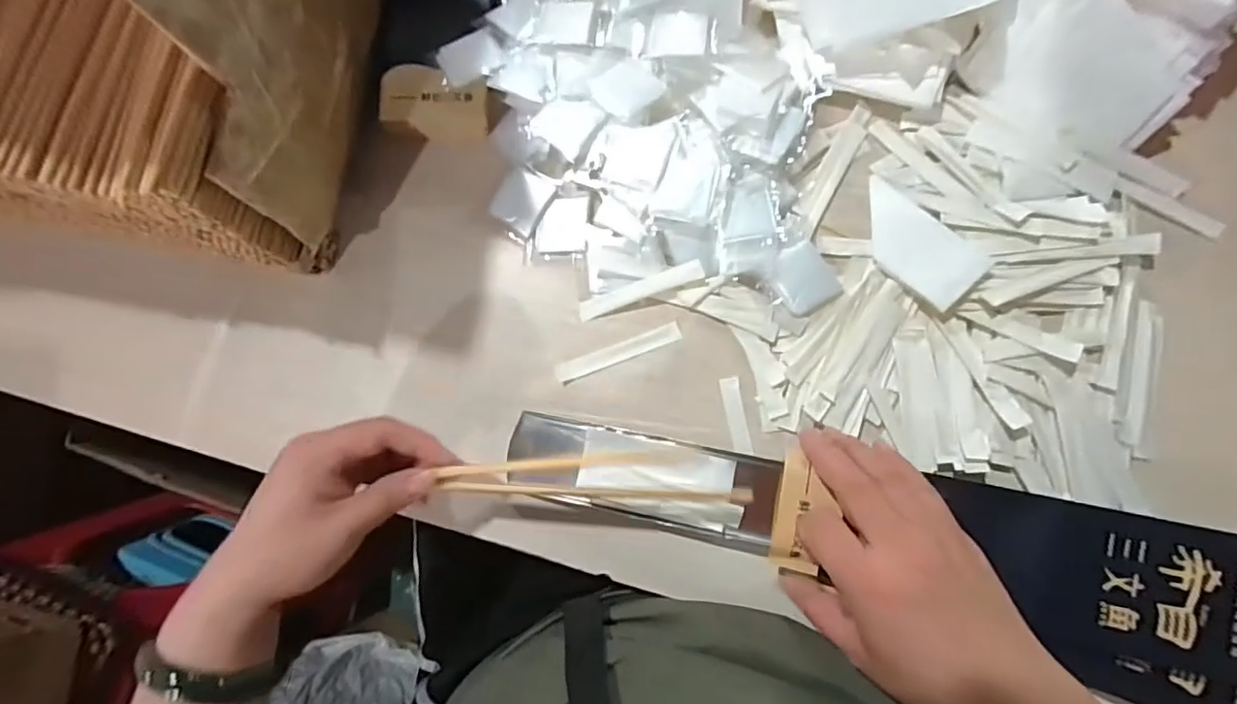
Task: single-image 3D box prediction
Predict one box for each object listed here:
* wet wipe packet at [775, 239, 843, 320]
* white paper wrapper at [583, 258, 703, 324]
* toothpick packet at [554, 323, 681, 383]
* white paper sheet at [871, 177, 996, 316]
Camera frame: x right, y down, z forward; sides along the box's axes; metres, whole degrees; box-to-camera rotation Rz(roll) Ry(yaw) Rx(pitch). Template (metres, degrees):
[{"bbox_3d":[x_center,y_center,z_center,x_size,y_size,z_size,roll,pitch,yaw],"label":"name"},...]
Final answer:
[{"bbox_3d":[0.125,-0.050,0.382,0.039,0.006,0.045,-32,81,2],"label":"wet wipe packet"},{"bbox_3d":[0.015,-0.043,0.392,0.090,0.004,0.013,-20,97,17],"label":"white paper wrapper"},{"bbox_3d":[0.000,0.000,0.398,0.089,0.005,0.014,-22,82,3],"label":"toothpick packet"},{"bbox_3d":[0.191,-0.072,0.372,0.046,0.005,0.092,-43,64,6],"label":"white paper sheet"}]

